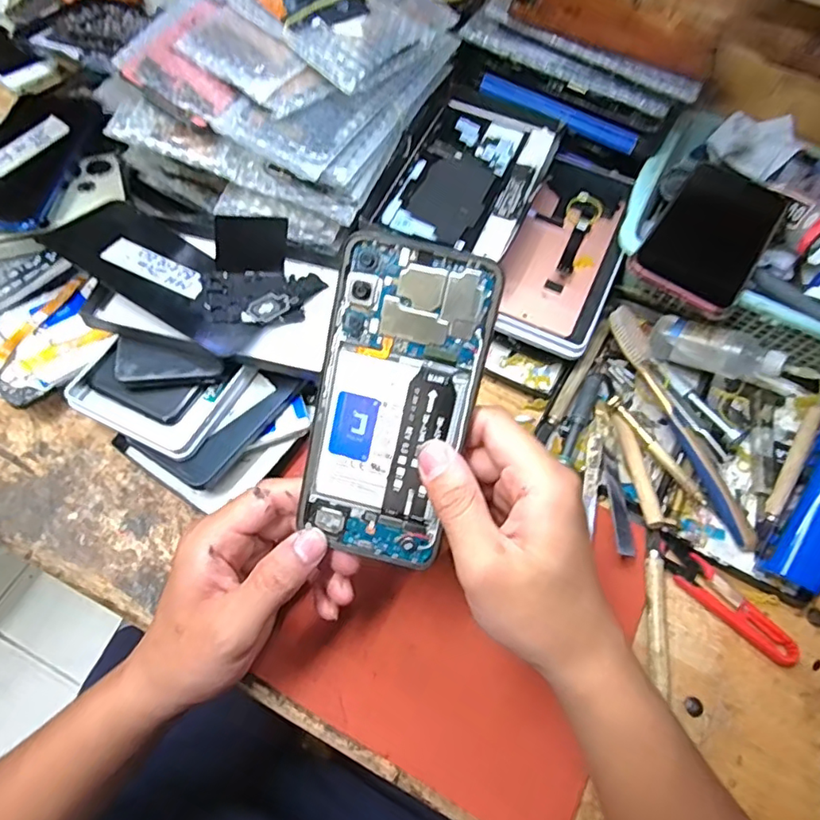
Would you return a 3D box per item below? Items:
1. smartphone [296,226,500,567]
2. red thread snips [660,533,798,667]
[{"bbox_3d":[-0.008,-0.001,0.277,0.075,0.005,0.157,15,103,3],"label":"smartphone"},{"bbox_3d":[0.207,0.125,0.370,0.023,0.007,0.102,-39,72,-20],"label":"red thread snips"}]

